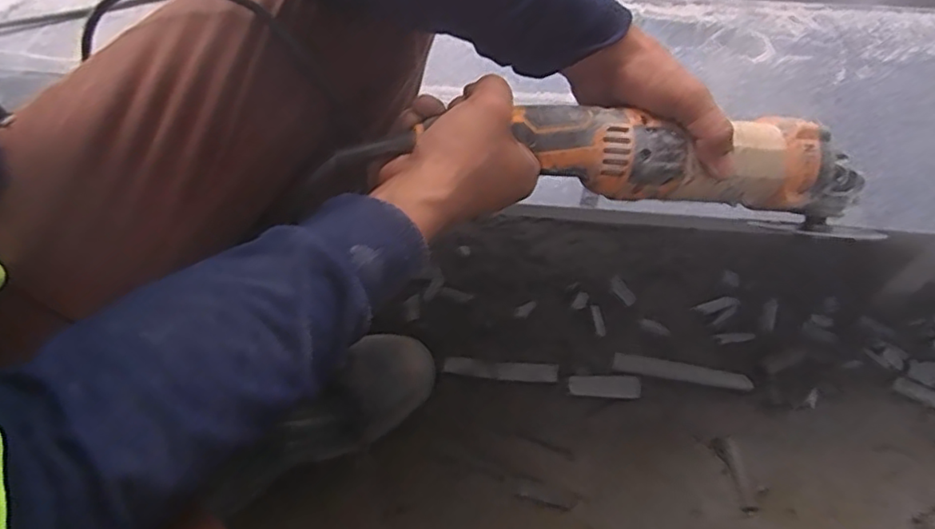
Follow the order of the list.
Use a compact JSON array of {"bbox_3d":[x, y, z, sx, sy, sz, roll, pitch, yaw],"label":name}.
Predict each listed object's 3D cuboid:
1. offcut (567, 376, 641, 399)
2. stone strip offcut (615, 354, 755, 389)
[{"bbox_3d":[0.149,0.133,0.657,0.077,0.004,0.024,0,54,1],"label":"offcut"},{"bbox_3d":[0.237,0.118,0.671,0.148,0.004,0.023,7,55,6],"label":"stone strip offcut"}]

